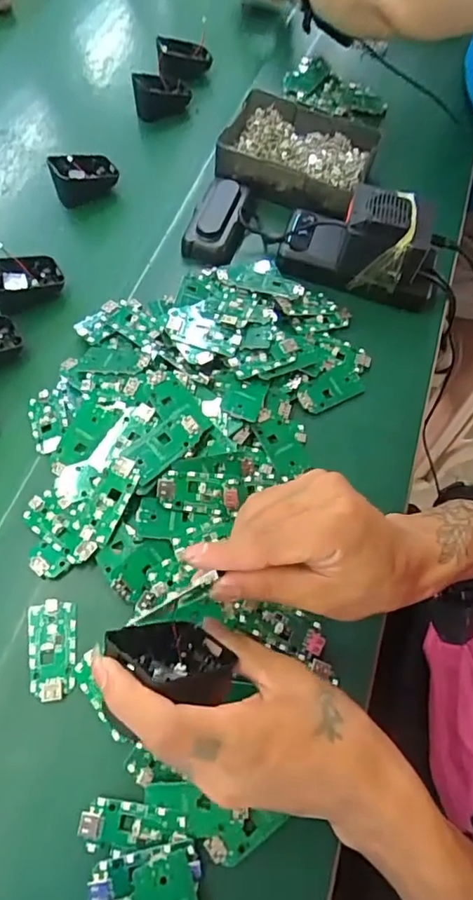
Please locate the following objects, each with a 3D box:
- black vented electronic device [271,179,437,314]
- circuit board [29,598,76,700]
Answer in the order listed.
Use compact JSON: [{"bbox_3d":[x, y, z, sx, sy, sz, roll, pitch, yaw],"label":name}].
[{"bbox_3d":[0.121,-0.201,0.502,0.150,0.069,0.064,23,65,9],"label":"black vented electronic device"},{"bbox_3d":[-0.127,0.137,0.365,0.031,0.005,0.063,-5,64,-5],"label":"circuit board"}]

